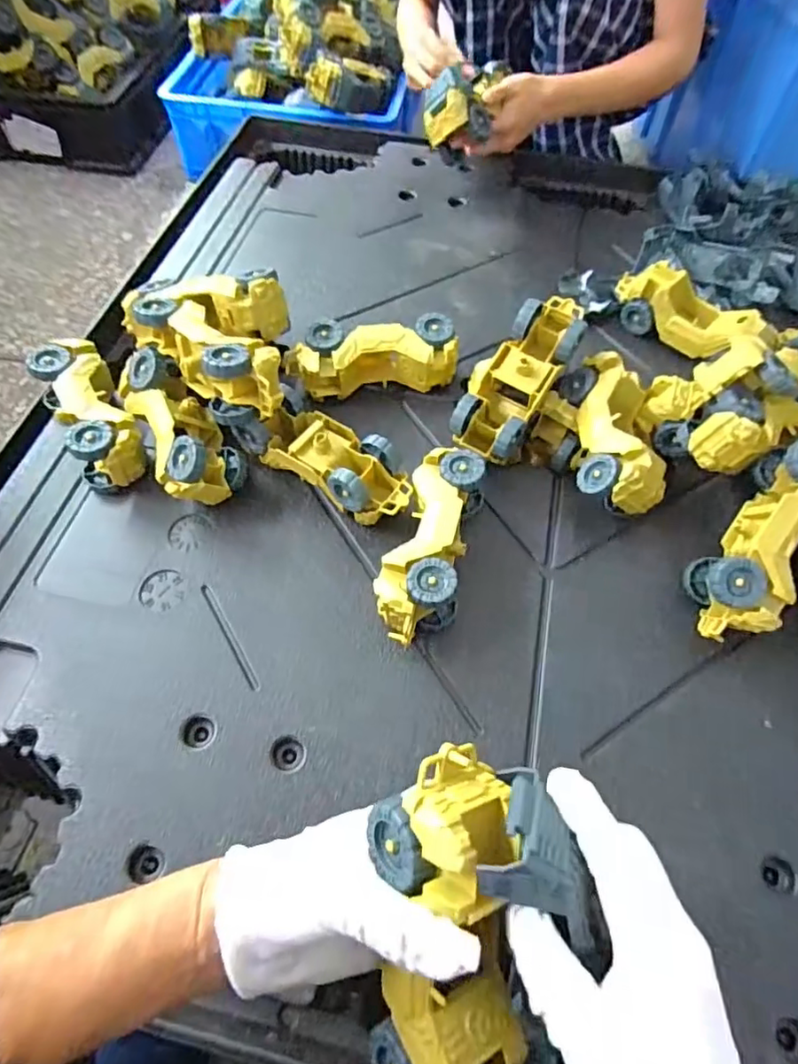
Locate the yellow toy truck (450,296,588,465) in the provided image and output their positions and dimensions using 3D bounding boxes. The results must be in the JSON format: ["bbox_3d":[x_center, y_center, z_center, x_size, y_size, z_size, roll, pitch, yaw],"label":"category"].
[{"bbox_3d":[0.118,-0.144,0.554,0.072,0.076,0.178,29,80,16],"label":"yellow toy truck"}]

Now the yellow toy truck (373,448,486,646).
[{"bbox_3d":[0.027,0.011,0.491,0.060,0.058,0.169,14,60,7],"label":"yellow toy truck"}]

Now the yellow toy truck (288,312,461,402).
[{"bbox_3d":[-0.026,-0.174,0.598,0.172,0.060,0.064,-6,59,-4],"label":"yellow toy truck"}]

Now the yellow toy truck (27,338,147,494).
[{"bbox_3d":[-0.293,-0.113,0.558,0.060,0.064,0.158,-27,63,-16],"label":"yellow toy truck"}]

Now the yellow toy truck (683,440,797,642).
[{"bbox_3d":[0.301,0.011,0.472,0.074,0.065,0.170,32,90,17],"label":"yellow toy truck"}]

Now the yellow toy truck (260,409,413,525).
[{"bbox_3d":[-0.058,-0.059,0.525,0.147,0.061,0.063,33,64,17],"label":"yellow toy truck"}]

